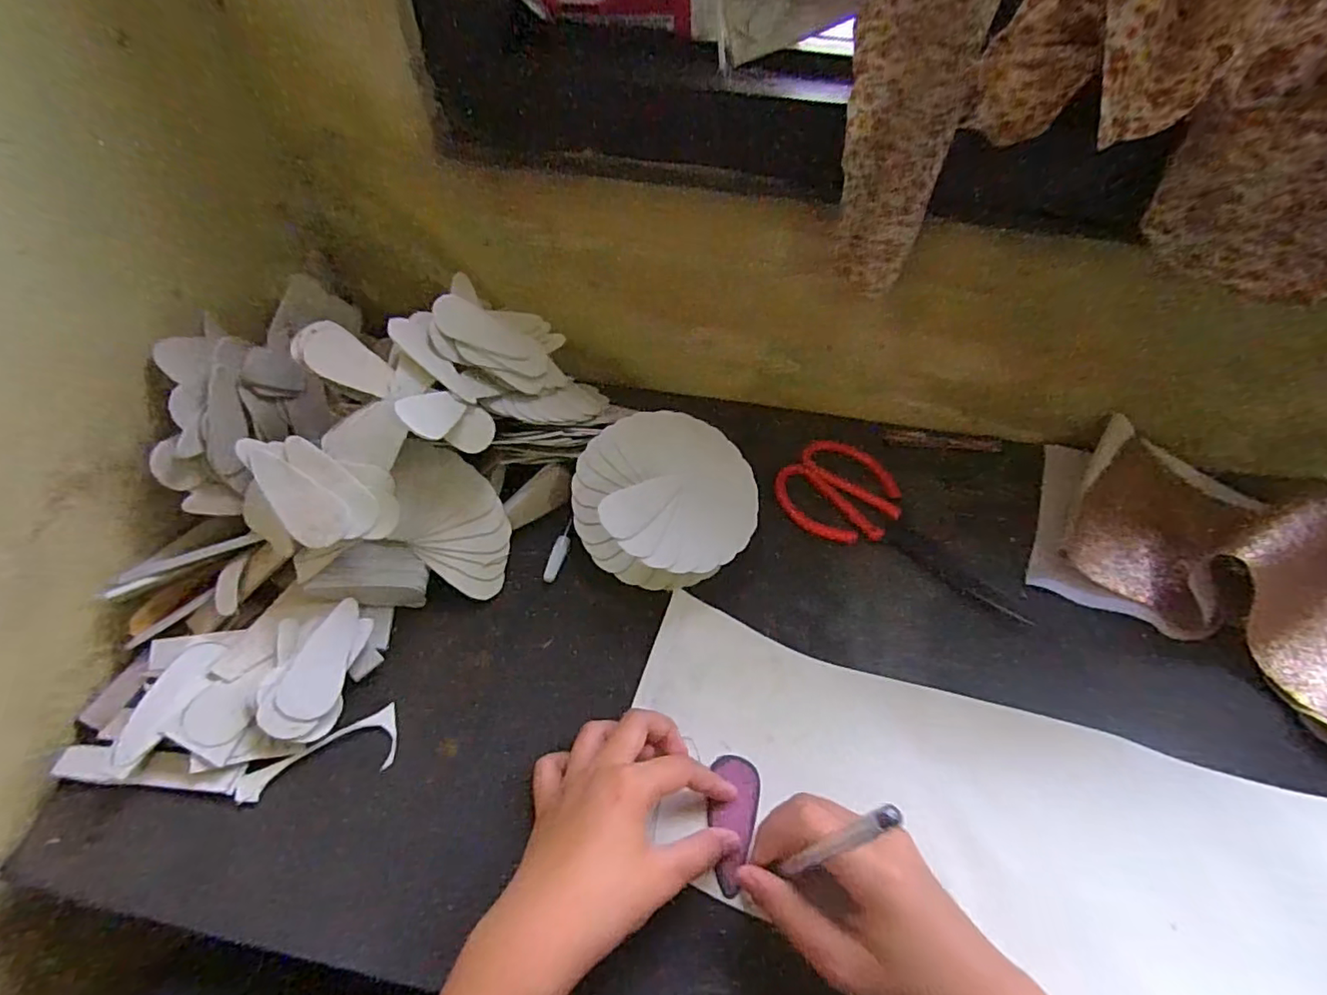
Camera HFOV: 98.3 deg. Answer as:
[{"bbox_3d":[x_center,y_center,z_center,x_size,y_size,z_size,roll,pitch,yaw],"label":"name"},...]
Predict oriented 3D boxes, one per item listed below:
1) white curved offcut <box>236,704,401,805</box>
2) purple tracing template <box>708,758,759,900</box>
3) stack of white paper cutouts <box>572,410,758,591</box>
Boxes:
[{"bbox_3d":[-0.198,0.158,0.335,0.086,0.006,0.035,-24,60,-25],"label":"white curved offcut"},{"bbox_3d":[0.040,0.187,0.332,0.028,0.005,0.070,7,54,6],"label":"purple tracing template"},{"bbox_3d":[0.003,0.002,0.433,0.127,0.078,0.128,25,59,18],"label":"stack of white paper cutouts"}]

